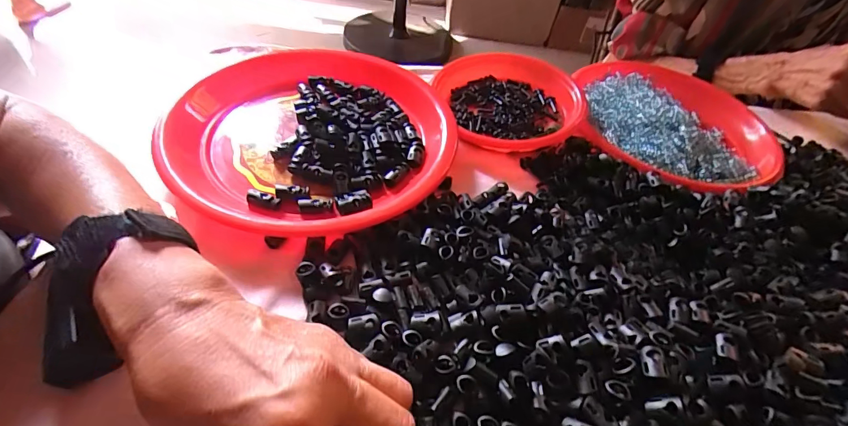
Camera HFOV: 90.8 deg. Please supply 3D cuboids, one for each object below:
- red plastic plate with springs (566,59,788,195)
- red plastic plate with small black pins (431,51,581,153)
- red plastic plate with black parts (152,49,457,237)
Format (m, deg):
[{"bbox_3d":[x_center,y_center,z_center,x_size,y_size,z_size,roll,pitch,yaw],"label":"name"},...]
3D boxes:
[{"bbox_3d":[0.277,-0.109,0.476,0.212,0.040,0.256,19,49,10],"label":"red plastic plate with springs"},{"bbox_3d":[0.102,-0.124,0.458,0.160,0.036,0.155,3,48,-4],"label":"red plastic plate with small black pins"},{"bbox_3d":[-0.099,-0.081,0.392,0.254,0.025,0.255,3,48,-4],"label":"red plastic plate with black parts"}]

